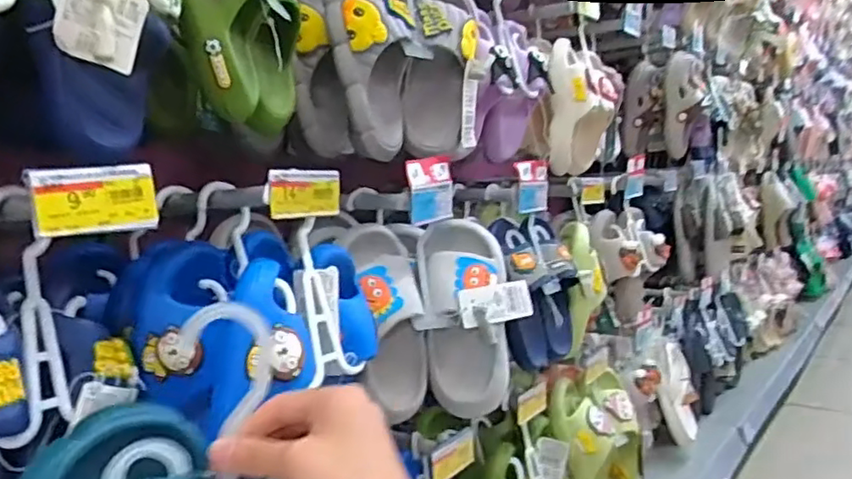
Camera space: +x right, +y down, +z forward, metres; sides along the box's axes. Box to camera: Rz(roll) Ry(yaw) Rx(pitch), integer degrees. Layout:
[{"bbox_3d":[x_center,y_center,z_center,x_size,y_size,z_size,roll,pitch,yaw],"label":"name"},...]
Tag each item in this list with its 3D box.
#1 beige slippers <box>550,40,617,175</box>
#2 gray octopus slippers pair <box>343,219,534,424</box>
[{"bbox_3d":[0.267,-0.219,1.087,0.093,0.201,0.166,-1,5,20],"label":"beige slippers"},{"bbox_3d":[0.019,0.093,0.754,0.201,0.214,0.094,-5,5,-21],"label":"gray octopus slippers pair"}]

